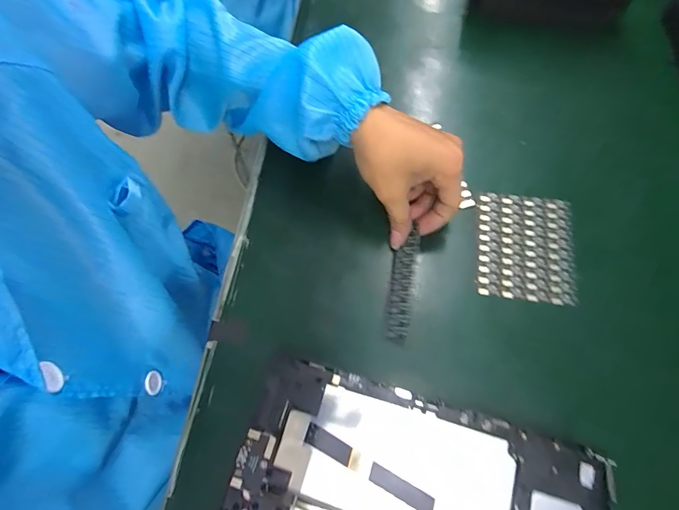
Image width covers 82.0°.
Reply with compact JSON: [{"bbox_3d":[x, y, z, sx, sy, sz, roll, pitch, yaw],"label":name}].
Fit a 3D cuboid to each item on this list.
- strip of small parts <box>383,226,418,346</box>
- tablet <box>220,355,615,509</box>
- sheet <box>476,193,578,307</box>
[{"bbox_3d":[0.052,0.024,0.329,0.021,0.004,0.100,-2,67,30],"label":"strip of small parts"},{"bbox_3d":[0.045,0.169,0.253,0.235,0.007,0.145,15,69,9],"label":"tablet"},{"bbox_3d":[0.164,-0.008,0.343,0.081,0.004,0.096,8,68,4],"label":"sheet"}]

